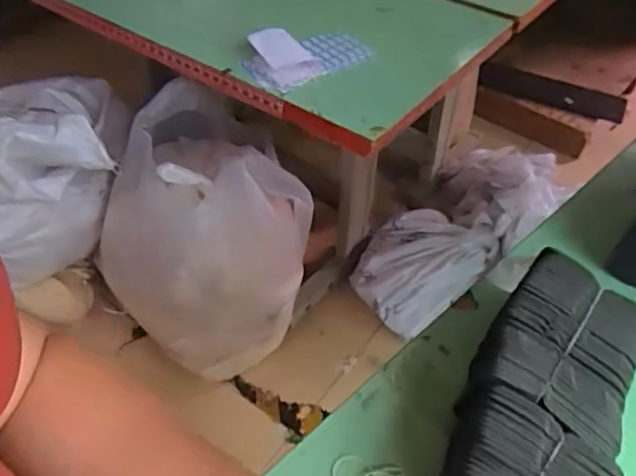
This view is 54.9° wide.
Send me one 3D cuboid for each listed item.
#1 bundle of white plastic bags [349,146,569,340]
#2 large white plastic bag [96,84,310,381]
[{"bbox_3d":[0.389,-0.030,1.704,0.394,0.222,0.688,30,53,24],"label":"bundle of white plastic bags"},{"bbox_3d":[-0.278,-0.019,1.492,0.441,0.486,0.507,-16,49,-16],"label":"large white plastic bag"}]

